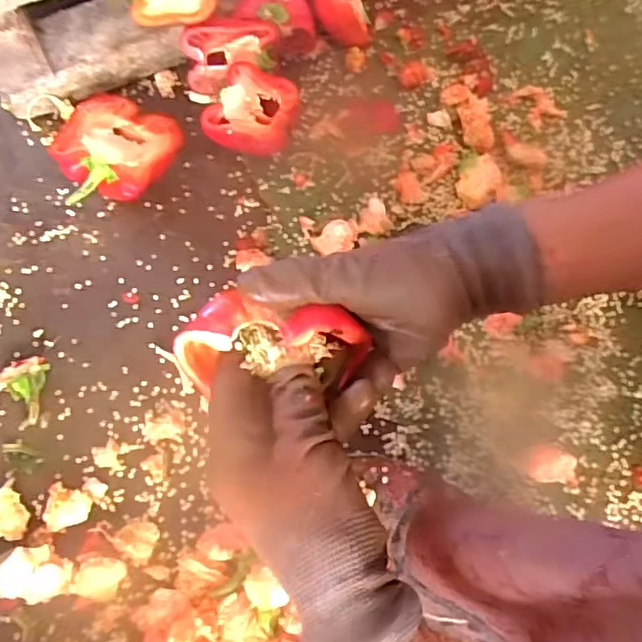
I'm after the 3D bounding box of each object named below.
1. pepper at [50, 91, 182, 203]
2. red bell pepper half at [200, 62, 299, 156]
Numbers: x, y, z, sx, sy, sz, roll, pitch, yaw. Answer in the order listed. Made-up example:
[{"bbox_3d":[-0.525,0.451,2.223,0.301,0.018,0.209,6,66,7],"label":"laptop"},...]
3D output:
[{"bbox_3d":[-0.176,-0.154,0.528,0.098,0.049,0.102,5,71,0],"label":"pepper"},{"bbox_3d":[-0.060,-0.186,0.539,0.076,0.050,0.071,24,72,6],"label":"red bell pepper half"}]

